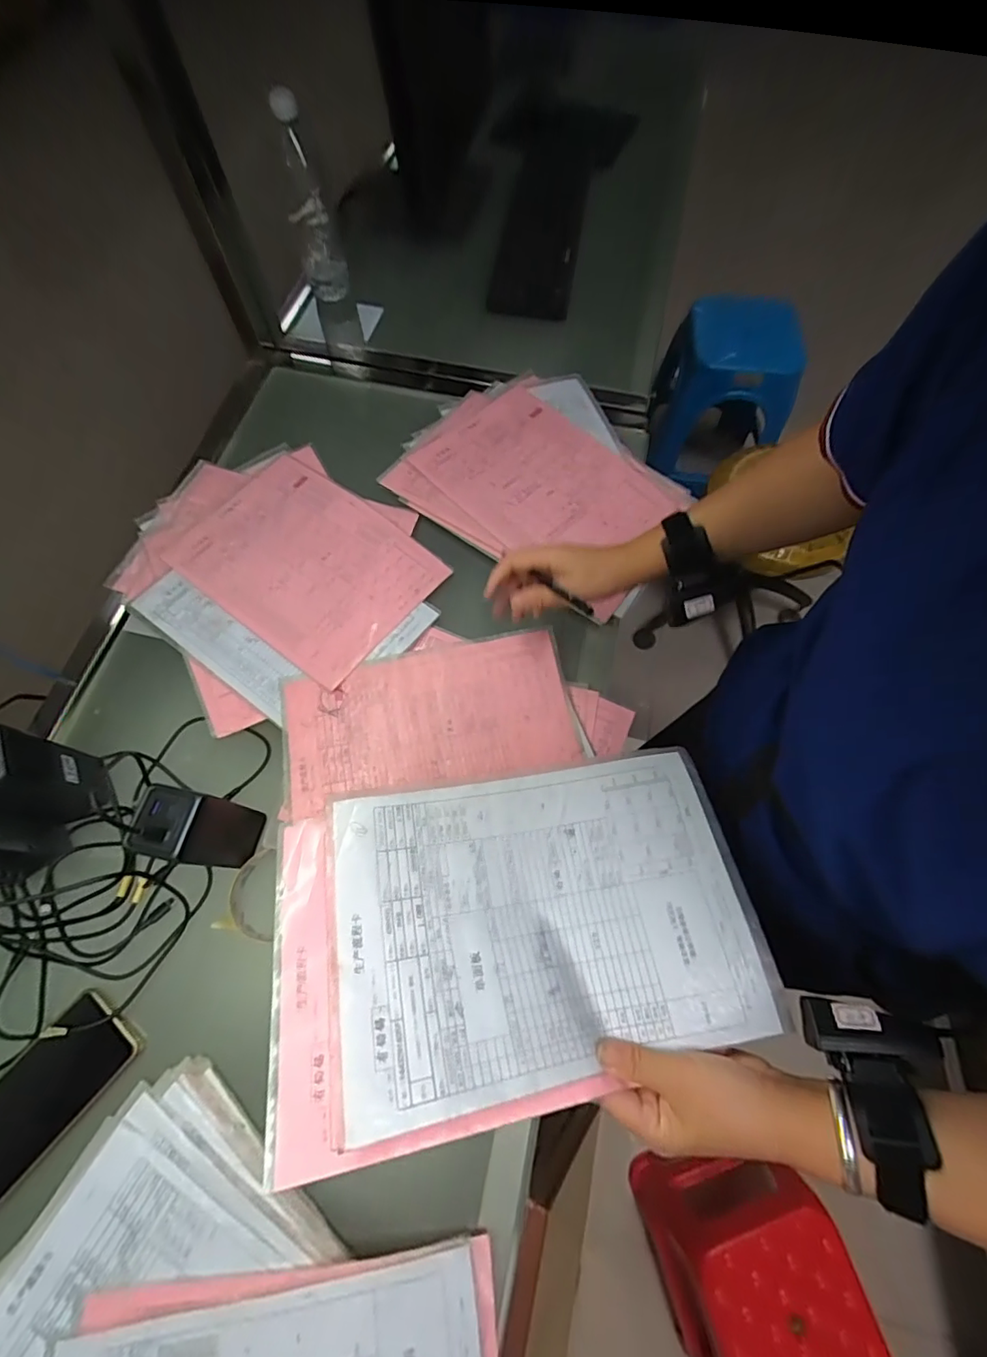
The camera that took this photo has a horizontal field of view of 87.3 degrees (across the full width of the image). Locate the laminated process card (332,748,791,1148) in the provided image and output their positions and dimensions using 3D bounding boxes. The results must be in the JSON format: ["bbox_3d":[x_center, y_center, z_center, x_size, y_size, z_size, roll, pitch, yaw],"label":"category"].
[{"bbox_3d":[0.037,0.170,0.389,0.298,0.041,0.216,-6,57,-10],"label":"laminated process card"}]

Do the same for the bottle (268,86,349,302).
[{"bbox_3d":[-0.258,-0.655,0.735,0.064,0.230,0.071,-16,68,-6],"label":"bottle"}]

